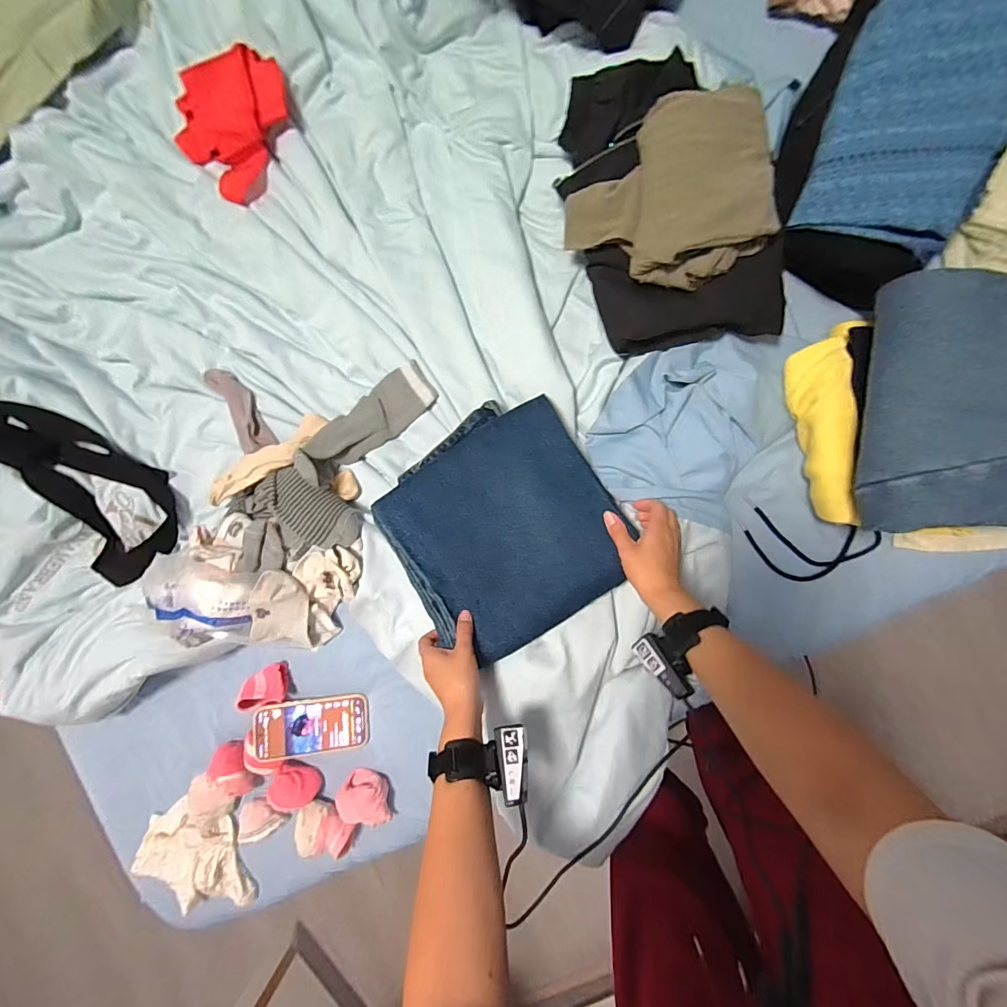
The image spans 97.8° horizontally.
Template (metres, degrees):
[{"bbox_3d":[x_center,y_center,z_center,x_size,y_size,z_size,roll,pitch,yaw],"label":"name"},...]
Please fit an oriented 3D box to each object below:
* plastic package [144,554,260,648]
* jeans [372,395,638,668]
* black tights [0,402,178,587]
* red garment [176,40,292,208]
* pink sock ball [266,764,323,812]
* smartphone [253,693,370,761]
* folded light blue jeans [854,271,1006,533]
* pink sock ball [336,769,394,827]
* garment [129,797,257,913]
[{"bbox_3d":[-0.410,0.141,0.594,0.115,0.068,0.127,18,94,6],"label":"plastic package"},{"bbox_3d":[-0.001,0.028,0.562,0.266,0.063,0.279,-36,89,6],"label":"jeans"},{"bbox_3d":[-0.678,-0.045,0.688,0.407,0.047,0.184,40,96,3],"label":"black tights"},{"bbox_3d":[-0.399,-0.554,0.633,0.132,0.023,0.180,28,108,-10],"label":"red garment"},{"bbox_3d":[-0.320,0.433,0.668,0.065,0.032,0.068,0,92,6],"label":"pink sock ball"},{"bbox_3d":[-0.289,0.339,0.668,0.160,0.011,0.082,-2,87,-13],"label":"smartphone"},{"bbox_3d":[0.496,-0.094,0.446,0.222,0.076,0.247,2,93,7],"label":"folded light blue jeans"},{"bbox_3d":[-0.204,0.441,0.657,0.087,0.055,0.066,22,94,4],"label":"pink sock ball"},{"bbox_3d":[-0.503,0.561,0.705,0.187,0.048,0.173,-12,91,6],"label":"garment"}]

